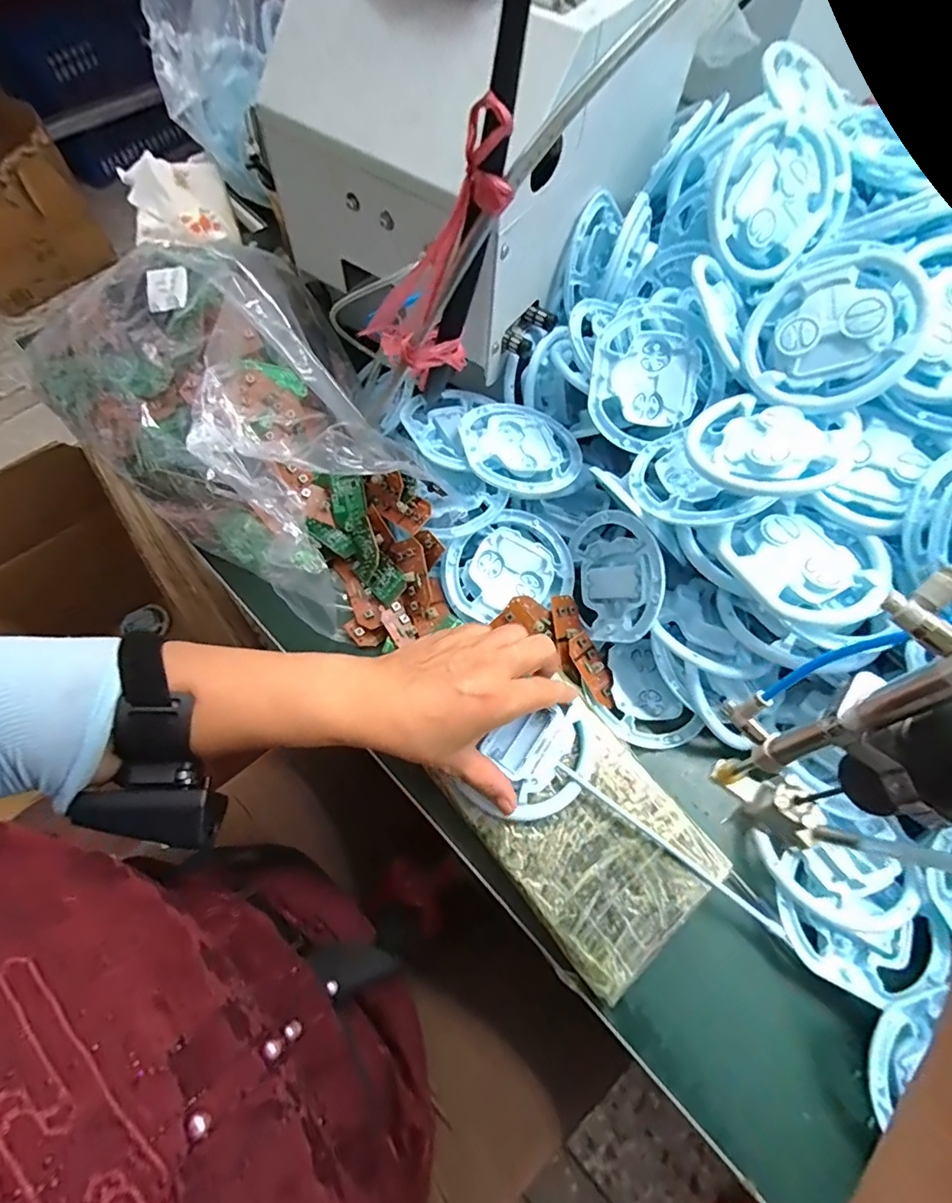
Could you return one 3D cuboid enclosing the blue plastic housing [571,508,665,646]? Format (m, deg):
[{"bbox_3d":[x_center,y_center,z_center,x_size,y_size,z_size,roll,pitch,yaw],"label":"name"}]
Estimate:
[{"bbox_3d":[0.110,-0.021,0.417,0.023,0.083,0.102,2,66,-26],"label":"blue plastic housing"}]

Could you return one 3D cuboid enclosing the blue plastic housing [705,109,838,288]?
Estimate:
[{"bbox_3d":[0.231,-0.308,0.415,0.107,0.103,0.016,1,21,-17],"label":"blue plastic housing"}]

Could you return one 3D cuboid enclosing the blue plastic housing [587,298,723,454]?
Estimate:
[{"bbox_3d":[0.131,-0.173,0.411,0.097,0.020,0.097,0,98,0],"label":"blue plastic housing"}]

